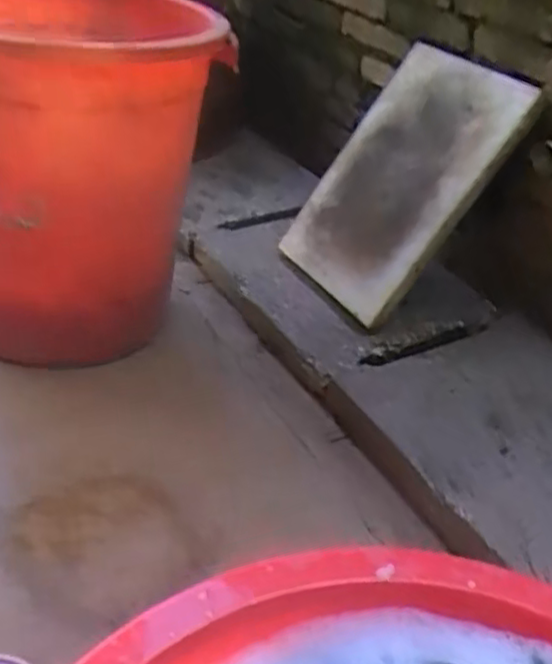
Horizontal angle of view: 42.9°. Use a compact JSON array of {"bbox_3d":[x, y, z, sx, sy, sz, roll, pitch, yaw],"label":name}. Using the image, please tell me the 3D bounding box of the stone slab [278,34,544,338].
[{"bbox_3d":[0.204,-0.260,1.201,0.046,0.448,0.293,19,20,-51],"label":"stone slab"}]

